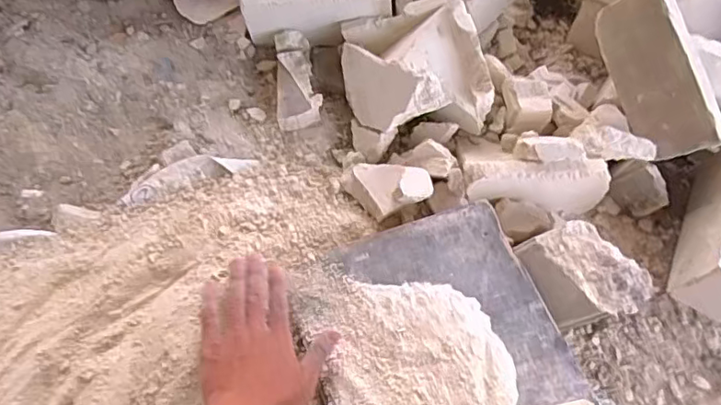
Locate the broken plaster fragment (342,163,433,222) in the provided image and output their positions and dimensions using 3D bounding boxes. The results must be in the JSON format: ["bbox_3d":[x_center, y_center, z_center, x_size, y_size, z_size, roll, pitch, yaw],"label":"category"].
[{"bbox_3d":[0.032,-0.020,0.674,0.097,0.034,0.068,-10,64,-8],"label":"broken plaster fragment"}]

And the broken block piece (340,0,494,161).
[{"bbox_3d":[0.065,-0.168,0.741,0.166,0.089,0.182,-9,64,-8],"label":"broken block piece"}]

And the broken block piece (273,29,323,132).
[{"bbox_3d":[-0.084,-0.163,0.773,0.057,0.036,0.144,-4,63,-4],"label":"broken block piece"}]

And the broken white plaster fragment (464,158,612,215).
[{"bbox_3d":[0.213,-0.014,0.695,0.167,0.085,0.028,-7,65,-7],"label":"broken white plaster fragment"}]

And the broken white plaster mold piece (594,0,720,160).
[{"bbox_3d":[0.429,-0.180,0.729,0.198,0.115,0.203,-21,88,-28],"label":"broken white plaster mold piece"}]

